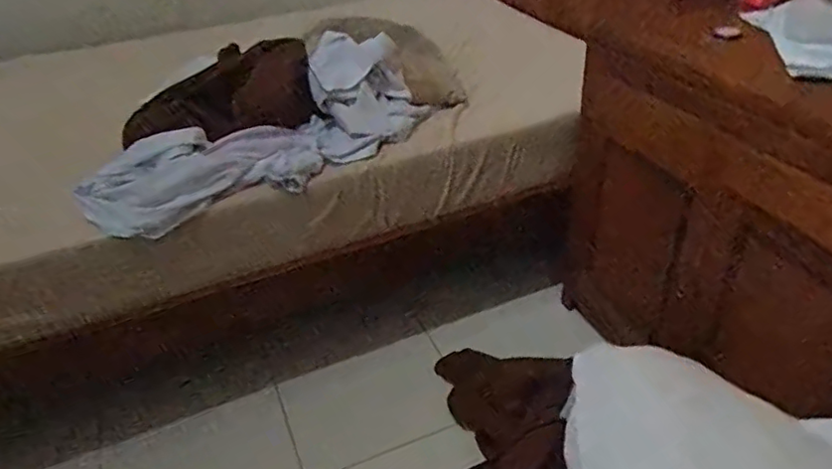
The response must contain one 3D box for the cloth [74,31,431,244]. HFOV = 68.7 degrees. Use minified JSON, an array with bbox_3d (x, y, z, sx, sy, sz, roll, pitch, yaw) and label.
[{"bbox_3d":[-0.296,-0.190,1.273,0.733,0.268,0.072,-38,4,-19],"label":"cloth"}]

